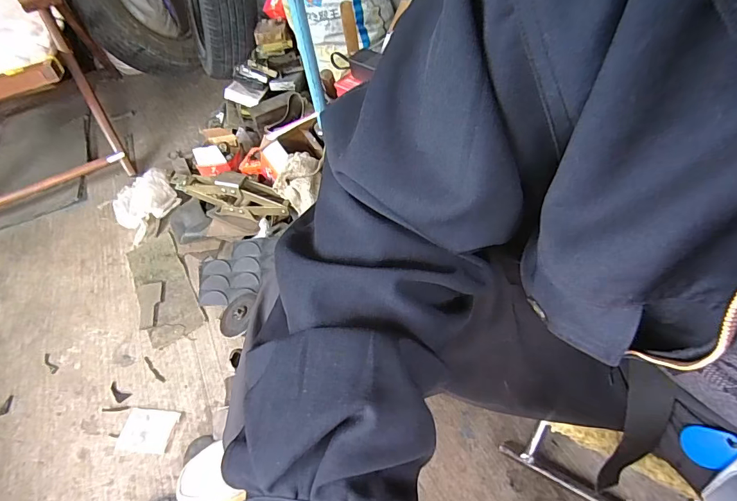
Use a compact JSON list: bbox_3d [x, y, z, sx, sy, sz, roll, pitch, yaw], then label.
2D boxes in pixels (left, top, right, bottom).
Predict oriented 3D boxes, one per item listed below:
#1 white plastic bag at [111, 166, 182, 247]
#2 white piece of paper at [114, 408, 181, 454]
[{"bbox_3d":[-0.581,-0.126,1.074,0.157,0.097,0.148,-32,55,-23],"label":"white plastic bag"},{"bbox_3d":[-0.398,0.323,0.742,0.095,0.005,0.072,5,50,5],"label":"white piece of paper"}]

